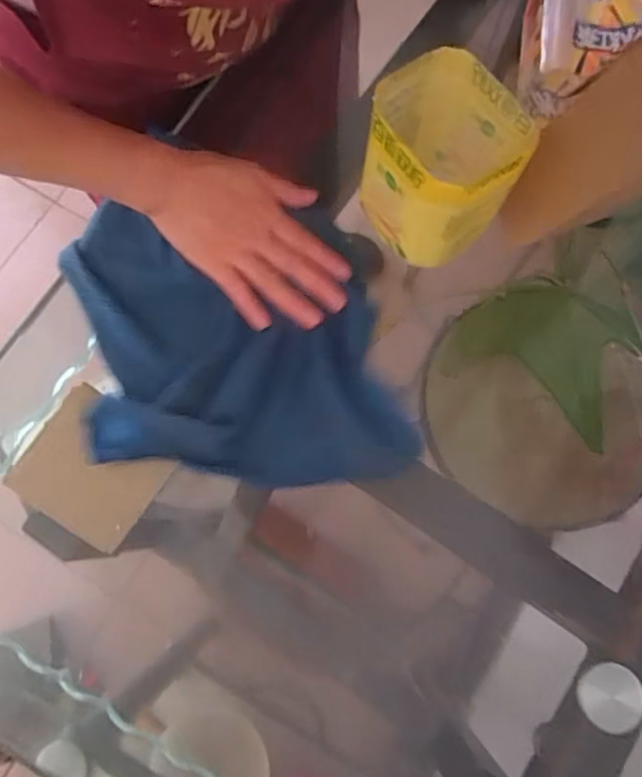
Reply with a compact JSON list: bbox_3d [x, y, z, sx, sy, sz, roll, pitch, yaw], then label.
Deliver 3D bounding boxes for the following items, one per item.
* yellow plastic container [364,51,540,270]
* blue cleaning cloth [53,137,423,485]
[{"bbox_3d":[0.083,-0.161,0.433,0.100,0.105,0.093,44,79,10],"label":"yellow plastic container"},{"bbox_3d":[-0.071,-0.040,0.453,0.219,0.028,0.248,-13,78,-4],"label":"blue cleaning cloth"}]

